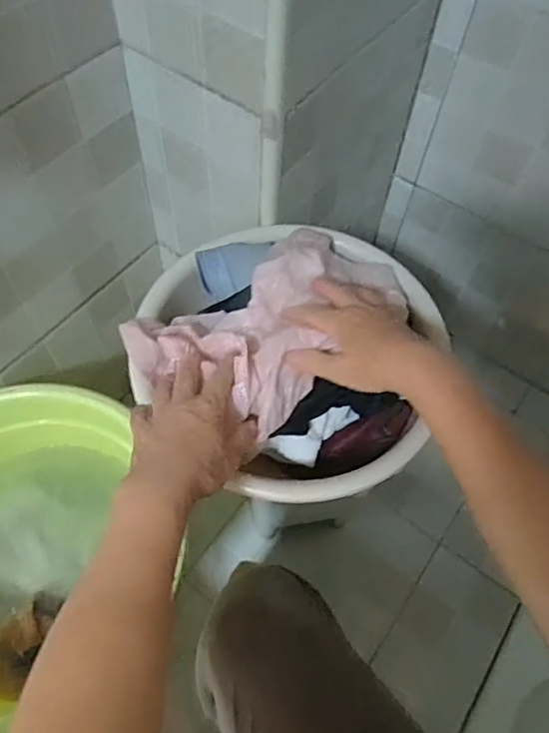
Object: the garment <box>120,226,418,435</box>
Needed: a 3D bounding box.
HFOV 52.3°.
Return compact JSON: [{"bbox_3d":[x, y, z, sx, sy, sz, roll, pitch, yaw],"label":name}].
[{"bbox_3d":[0.000,-0.062,0.555,0.174,0.066,0.261,40,66,19],"label":"garment"}]

